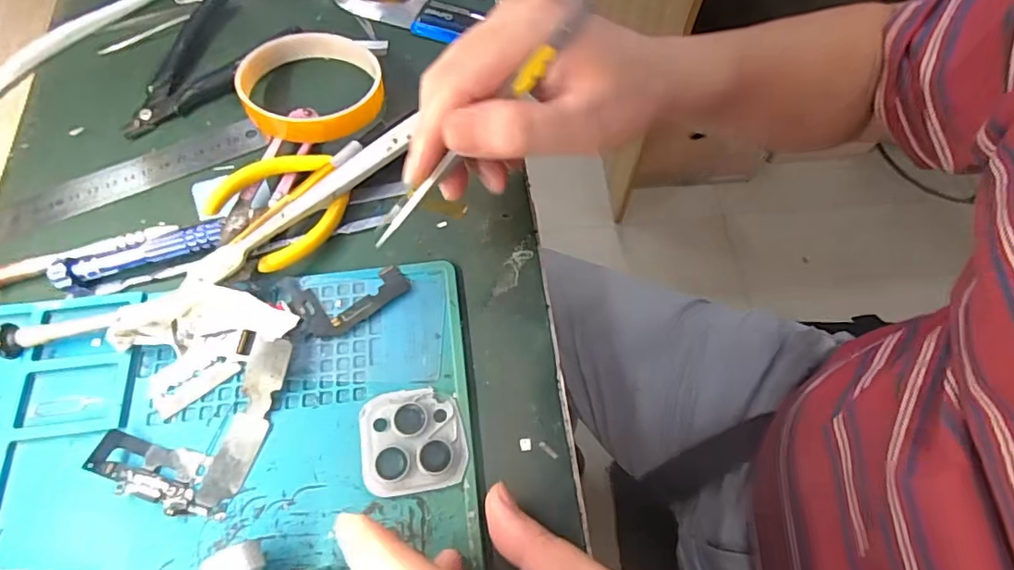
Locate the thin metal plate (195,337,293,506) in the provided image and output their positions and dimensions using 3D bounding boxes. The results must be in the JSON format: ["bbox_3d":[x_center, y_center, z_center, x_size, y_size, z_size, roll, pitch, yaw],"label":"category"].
[{"bbox_3d":[-0.119,0.061,0.246,0.018,0.007,0.075,15,78,8],"label":"thin metal plate"}]

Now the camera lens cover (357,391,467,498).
[{"bbox_3d":[-0.043,0.070,0.245,0.045,0.008,0.045,-8,65,-4],"label":"camera lens cover"}]

